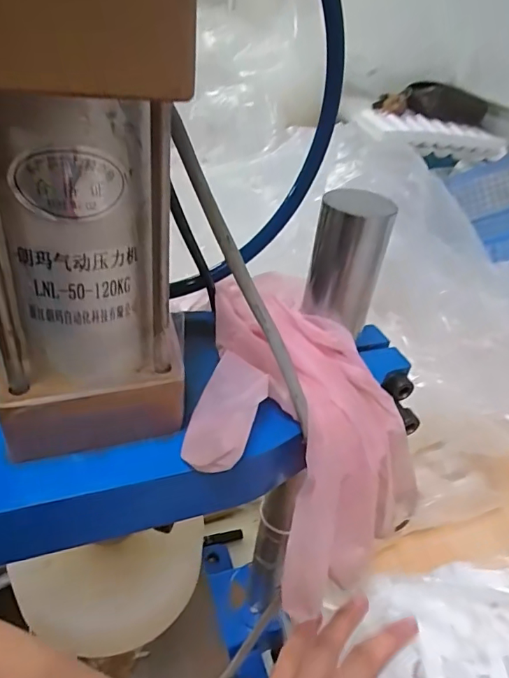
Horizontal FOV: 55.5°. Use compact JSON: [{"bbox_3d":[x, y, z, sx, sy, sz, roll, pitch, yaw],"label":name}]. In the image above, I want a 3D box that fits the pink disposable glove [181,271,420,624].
[{"bbox_3d":[0.009,0.046,0.217,0.121,0.104,0.098,25,41,22],"label":"pink disposable glove"}]

